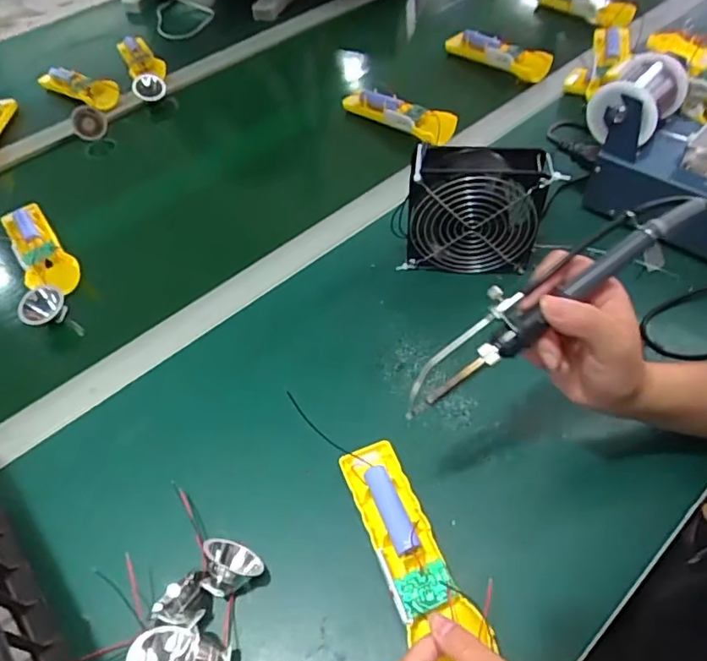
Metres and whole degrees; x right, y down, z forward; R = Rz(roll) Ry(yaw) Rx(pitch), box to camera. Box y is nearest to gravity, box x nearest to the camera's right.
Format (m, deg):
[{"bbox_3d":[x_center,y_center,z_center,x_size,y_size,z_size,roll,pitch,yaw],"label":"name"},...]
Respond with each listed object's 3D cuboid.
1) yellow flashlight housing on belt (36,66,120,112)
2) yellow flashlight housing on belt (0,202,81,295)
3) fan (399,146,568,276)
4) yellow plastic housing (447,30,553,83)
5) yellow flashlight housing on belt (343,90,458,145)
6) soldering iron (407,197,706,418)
[{"bbox_3d":[-0.426,-0.376,0.838,0.156,0.031,0.044,27,58,23],"label":"yellow flashlight housing on belt"},{"bbox_3d":[-0.352,-0.091,0.610,0.051,0.024,0.156,-35,57,-20],"label":"yellow flashlight housing on belt"},{"bbox_3d":[0.116,-0.113,0.526,0.127,0.118,0.046,3,53,8],"label":"fan"},{"bbox_3d":[0.207,-0.405,0.793,0.165,0.031,0.036,36,62,28],"label":"yellow plastic housing"},{"bbox_3d":[0.054,-0.289,0.726,0.168,0.037,0.035,30,61,25],"label":"yellow flashlight housing on belt"},{"bbox_3d":[0.114,-0.020,0.333,0.209,0.023,0.029,-36,54,6],"label":"soldering iron"}]

